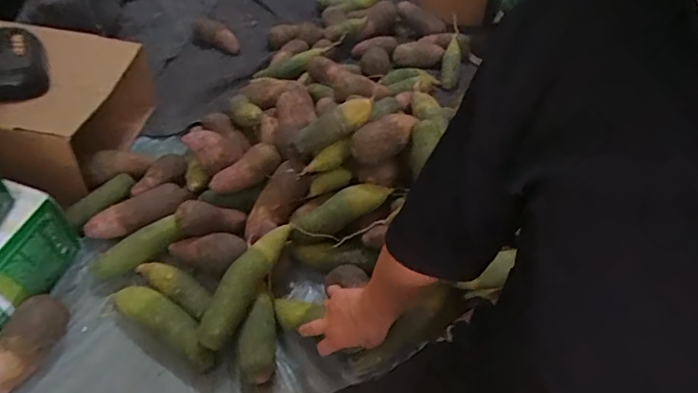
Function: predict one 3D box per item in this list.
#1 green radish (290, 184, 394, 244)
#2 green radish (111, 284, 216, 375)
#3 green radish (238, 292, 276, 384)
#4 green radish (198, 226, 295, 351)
[{"bbox_3d":[-0.009,0.027,0.859,0.197,0.043,0.058,-27,52,-13],"label":"green radish"},{"bbox_3d":[-0.277,0.202,0.742,0.186,0.051,0.059,27,47,19],"label":"green radish"},{"bbox_3d":[-0.132,0.221,0.726,0.054,0.055,0.113,4,44,-4],"label":"green radish"},{"bbox_3d":[-0.156,0.123,0.743,0.056,0.060,0.228,19,45,12],"label":"green radish"}]

